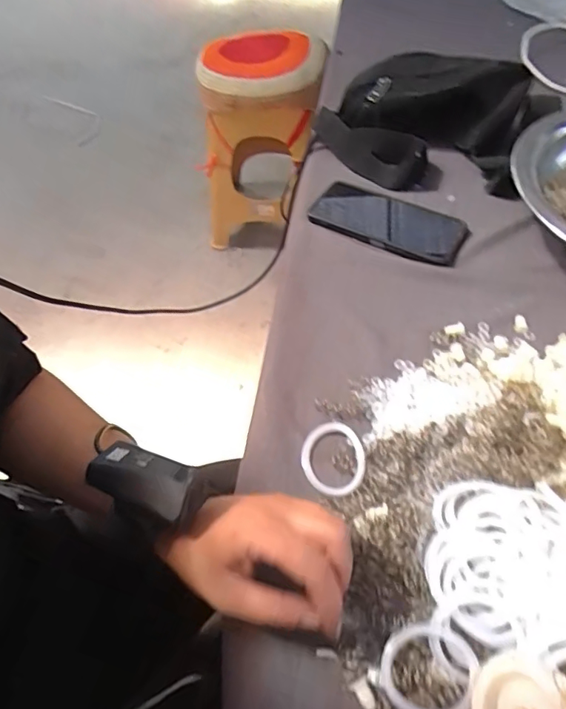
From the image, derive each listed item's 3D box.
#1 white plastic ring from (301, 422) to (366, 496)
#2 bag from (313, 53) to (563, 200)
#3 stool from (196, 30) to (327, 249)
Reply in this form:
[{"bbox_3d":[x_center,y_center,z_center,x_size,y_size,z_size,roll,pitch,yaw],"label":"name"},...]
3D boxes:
[{"bbox_3d":[0.039,0.080,0.386,0.052,0.008,0.052,0,53,0],"label":"white plastic ring"},{"bbox_3d":[0.183,-0.299,0.610,0.249,0.084,0.191,19,56,14],"label":"bag"},{"bbox_3d":[-0.053,-0.587,1.386,0.318,0.474,0.290,3,53,3],"label":"stool"}]

